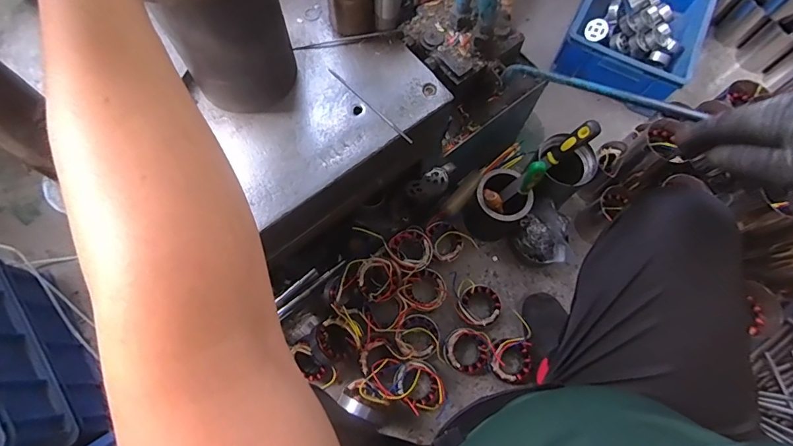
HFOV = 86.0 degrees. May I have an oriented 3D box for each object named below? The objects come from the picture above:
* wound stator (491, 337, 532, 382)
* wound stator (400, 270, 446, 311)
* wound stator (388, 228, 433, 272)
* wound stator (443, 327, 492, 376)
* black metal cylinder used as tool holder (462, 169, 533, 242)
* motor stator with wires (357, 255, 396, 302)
[{"bbox_3d":[0.229,0.277,0.859,0.081,0.040,0.081,0,70,-1],"label":"wound stator"},{"bbox_3d":[0.062,0.140,0.889,0.083,0.034,0.091,0,70,-1],"label":"wound stator"},{"bbox_3d":[0.035,0.058,0.898,0.092,0.050,0.090,0,70,-1],"label":"wound stator"},{"bbox_3d":[0.142,0.262,0.869,0.093,0.047,0.088,0,70,-1],"label":"wound stator"},{"bbox_3d":[0.216,-0.032,0.915,0.106,0.154,0.100,0,70,-1],"label":"black metal cylinder used as tool holder"},{"bbox_3d":[-0.040,0.110,0.846,0.072,0.050,0.079,0,70,-1],"label":"motor stator with wires"}]

